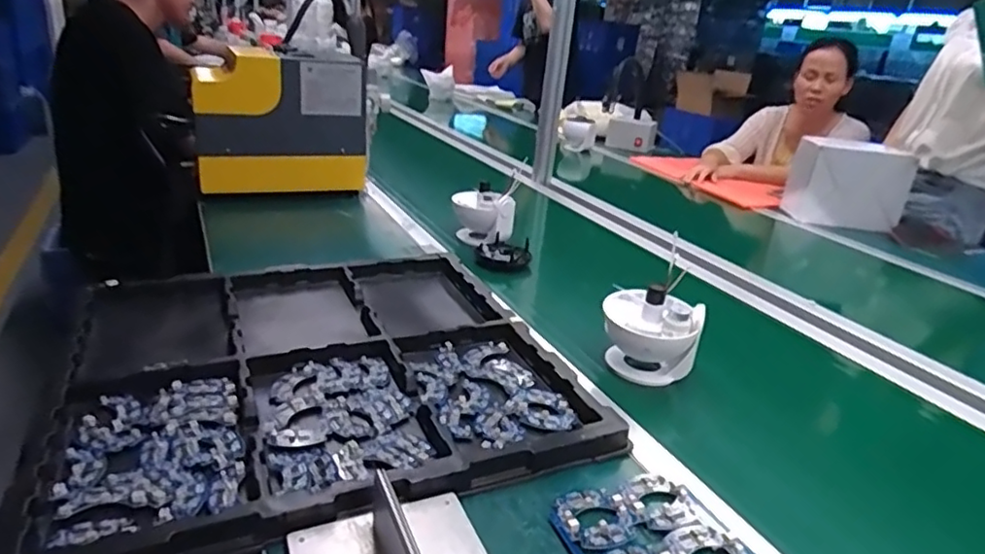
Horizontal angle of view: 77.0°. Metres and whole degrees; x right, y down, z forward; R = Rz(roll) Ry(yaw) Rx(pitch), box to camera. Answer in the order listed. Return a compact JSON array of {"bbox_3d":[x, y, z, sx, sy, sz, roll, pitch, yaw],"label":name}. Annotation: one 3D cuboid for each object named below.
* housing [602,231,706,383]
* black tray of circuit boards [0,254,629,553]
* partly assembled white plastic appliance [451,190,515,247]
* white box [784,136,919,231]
[{"bbox_3d":[0.204,0.057,0.796,0.115,0.133,0.125,12,24,13],"label":"housing"},{"bbox_3d":[-0.206,0.105,0.731,0.529,0.065,0.520,-5,25,-25],"label":"black tray of circuit boards"},{"bbox_3d":[-0.023,-0.111,1.177,0.106,0.091,0.070,6,23,-1],"label":"partly assembled white plastic appliance"},{"bbox_3d":[0.883,-0.232,1.546,0.250,0.196,0.119,6,23,-1],"label":"white box"}]

